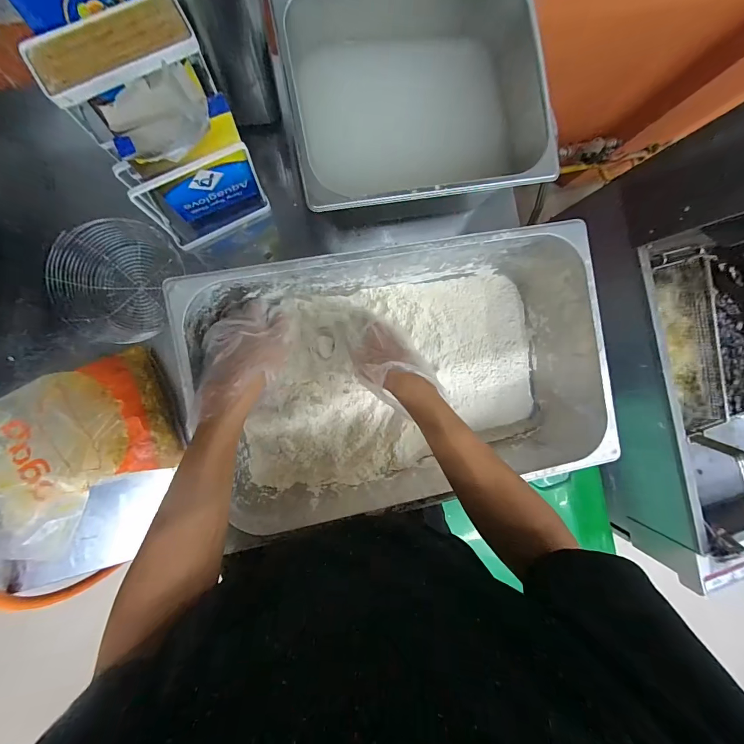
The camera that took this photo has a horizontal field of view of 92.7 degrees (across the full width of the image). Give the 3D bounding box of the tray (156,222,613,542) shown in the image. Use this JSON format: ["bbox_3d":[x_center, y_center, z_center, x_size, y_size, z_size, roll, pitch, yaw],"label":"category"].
[{"bbox_3d":[0.039,0.006,0.498,0.505,0.134,0.315,-9,93,-7],"label":"tray"}]

